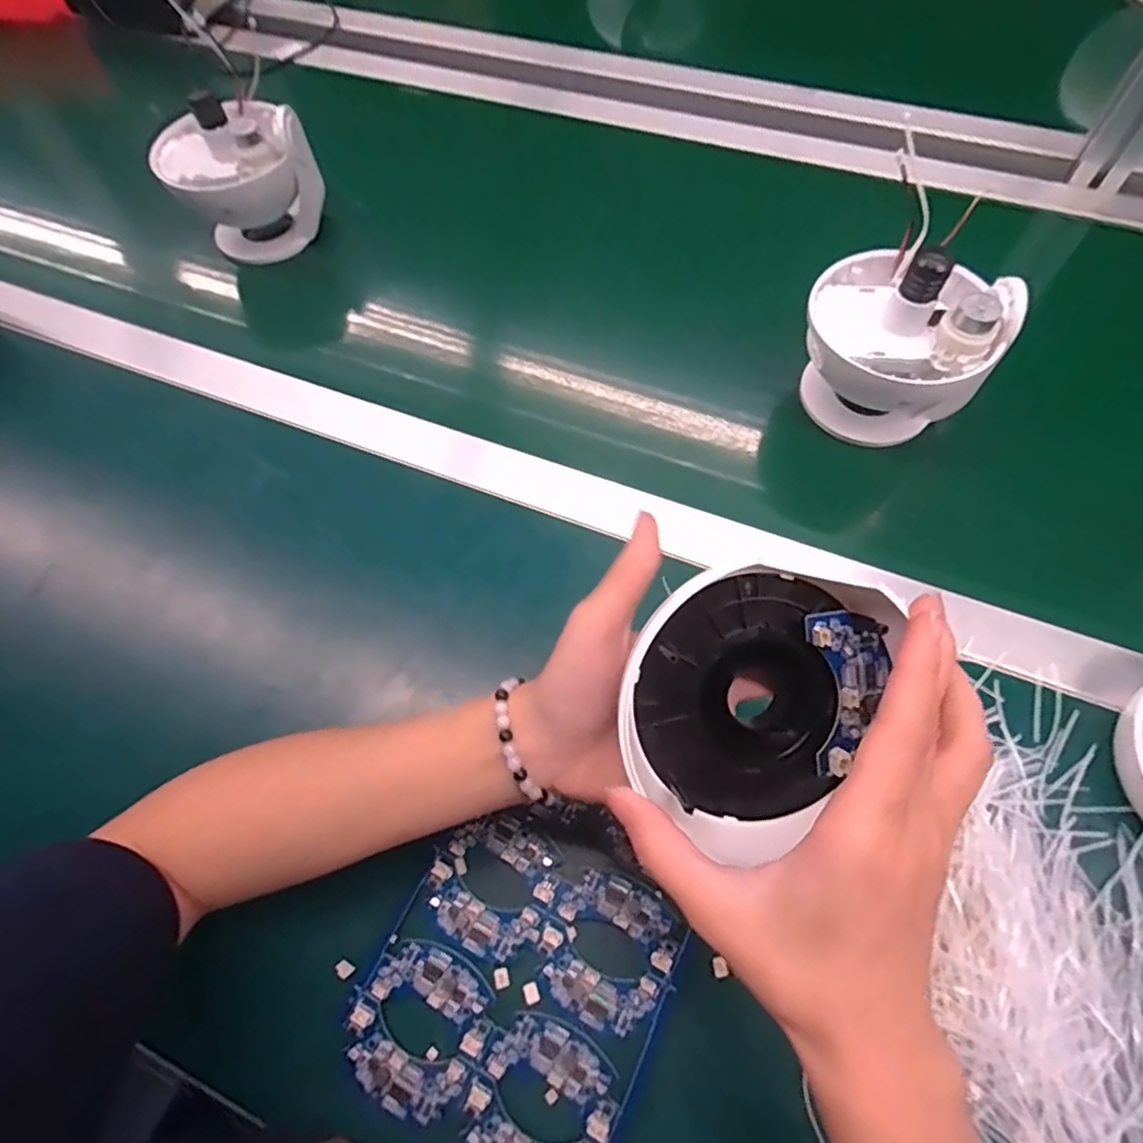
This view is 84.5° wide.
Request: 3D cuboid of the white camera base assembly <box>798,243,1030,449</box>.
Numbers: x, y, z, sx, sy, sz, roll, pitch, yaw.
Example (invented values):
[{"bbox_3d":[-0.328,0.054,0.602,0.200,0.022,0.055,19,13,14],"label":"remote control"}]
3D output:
[{"bbox_3d":[0.214,-0.150,0.421,0.120,0.113,0.112,28,68,14],"label":"white camera base assembly"}]

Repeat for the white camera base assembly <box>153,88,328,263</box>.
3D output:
[{"bbox_3d":[-0.284,-0.337,0.542,0.106,0.103,0.099,-1,63,2],"label":"white camera base assembly"}]

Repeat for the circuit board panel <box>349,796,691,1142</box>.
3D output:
[{"bbox_3d":[-0.022,0.192,0.307,0.130,0.007,0.149,25,67,14],"label":"circuit board panel"}]

